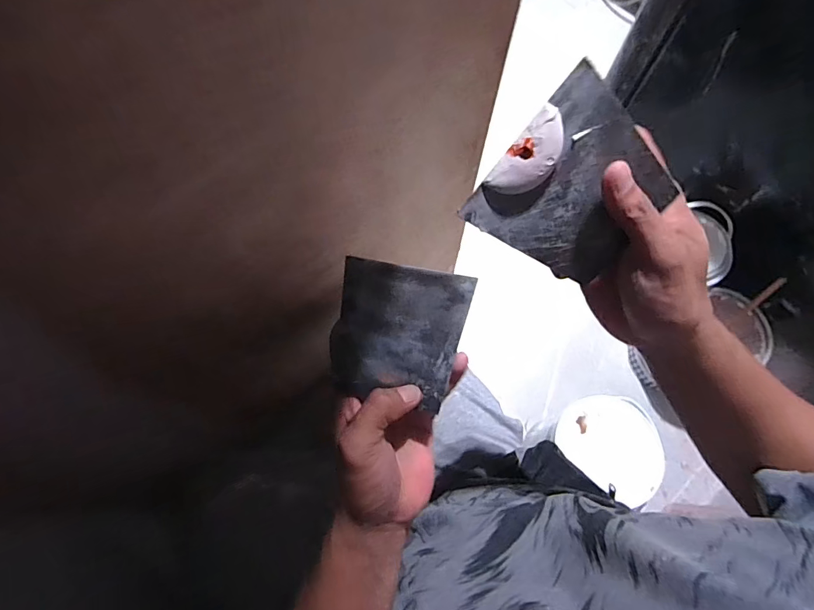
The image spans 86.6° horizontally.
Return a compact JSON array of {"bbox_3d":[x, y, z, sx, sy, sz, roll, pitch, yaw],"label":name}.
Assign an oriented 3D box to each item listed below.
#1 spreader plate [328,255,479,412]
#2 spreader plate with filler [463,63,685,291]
[{"bbox_3d":[-0.008,0.019,0.309,0.092,0.004,0.095,11,86,13],"label":"spreader plate"},{"bbox_3d":[0.103,-0.070,0.263,0.094,0.009,0.102,35,110,-10],"label":"spreader plate with filler"}]

